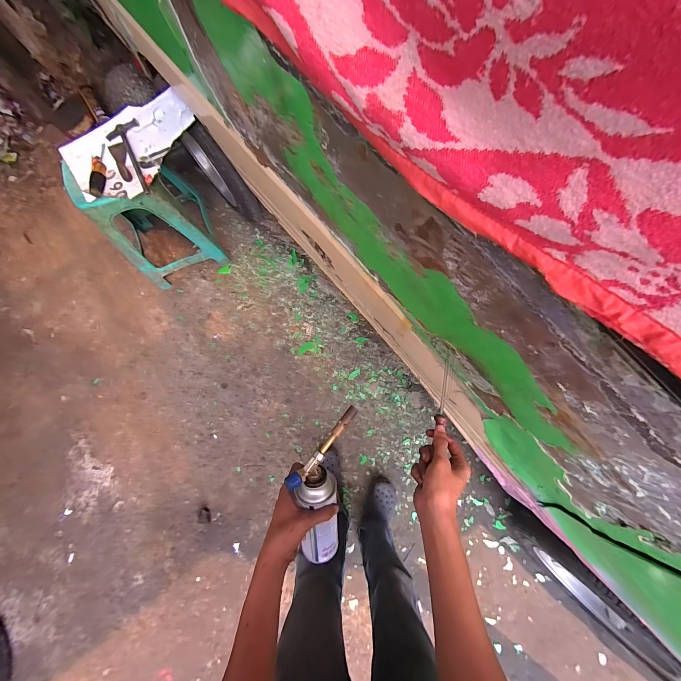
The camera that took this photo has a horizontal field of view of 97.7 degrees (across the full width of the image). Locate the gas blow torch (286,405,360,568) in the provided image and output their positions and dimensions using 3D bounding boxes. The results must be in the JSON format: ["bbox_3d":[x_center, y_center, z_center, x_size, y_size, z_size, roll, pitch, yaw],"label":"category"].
[{"bbox_3d":[-0.032,0.248,0.472,0.083,0.084,0.273,5,105,3],"label":"gas blow torch"}]

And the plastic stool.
[{"bbox_3d":[-0.721,-0.485,1.134,0.319,0.472,0.341,-23,77,-1],"label":"plastic stool"}]

